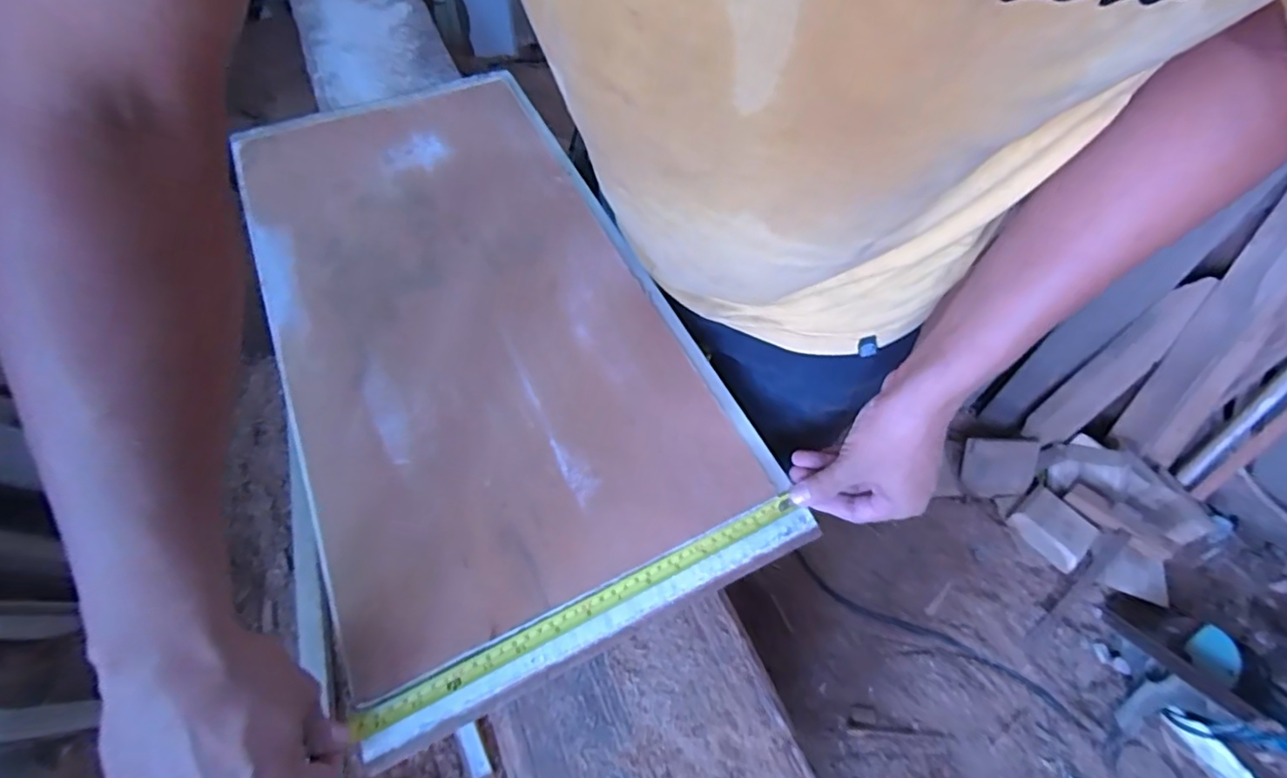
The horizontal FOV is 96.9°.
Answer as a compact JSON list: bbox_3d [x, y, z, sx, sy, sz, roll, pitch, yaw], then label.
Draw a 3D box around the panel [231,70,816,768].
[{"bbox_3d":[-0.181,-0.094,0.583,0.351,0.017,0.713,-22,62,-16],"label":"panel"}]

